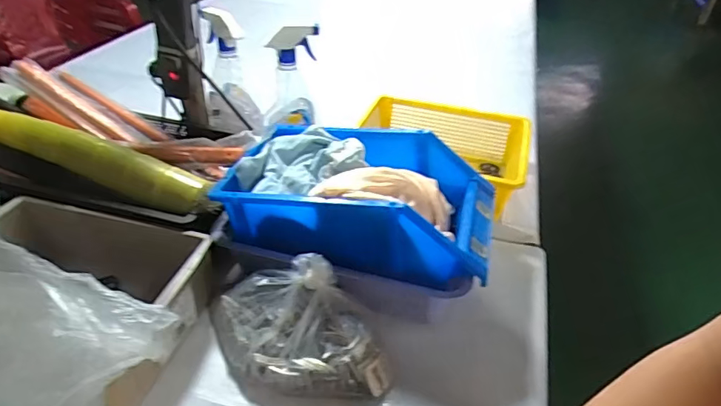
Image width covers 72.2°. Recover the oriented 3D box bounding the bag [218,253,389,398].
[{"bbox_3d":[-0.078,0.144,0.580,0.223,0.107,0.114,6,37,4],"label":"bag"}]

